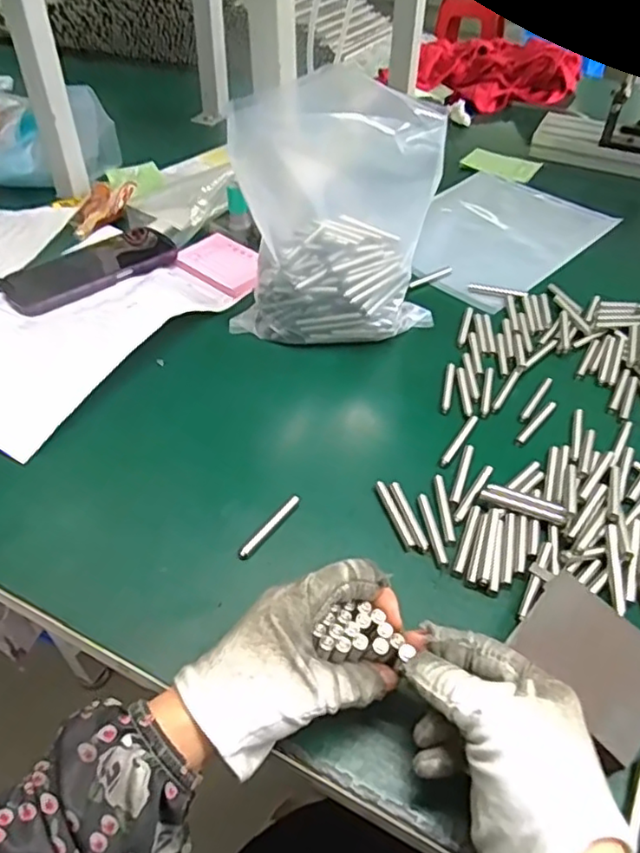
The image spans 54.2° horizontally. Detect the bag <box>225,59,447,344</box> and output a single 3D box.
[{"bbox_3d":[0.011,-0.172,0.525,0.175,0.195,0.094,5,46,3],"label":"bag"}]

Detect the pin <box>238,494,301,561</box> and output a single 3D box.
[{"bbox_3d":[-0.034,0.068,0.424,0.008,0.005,0.060,28,51,24],"label":"pin"}]

